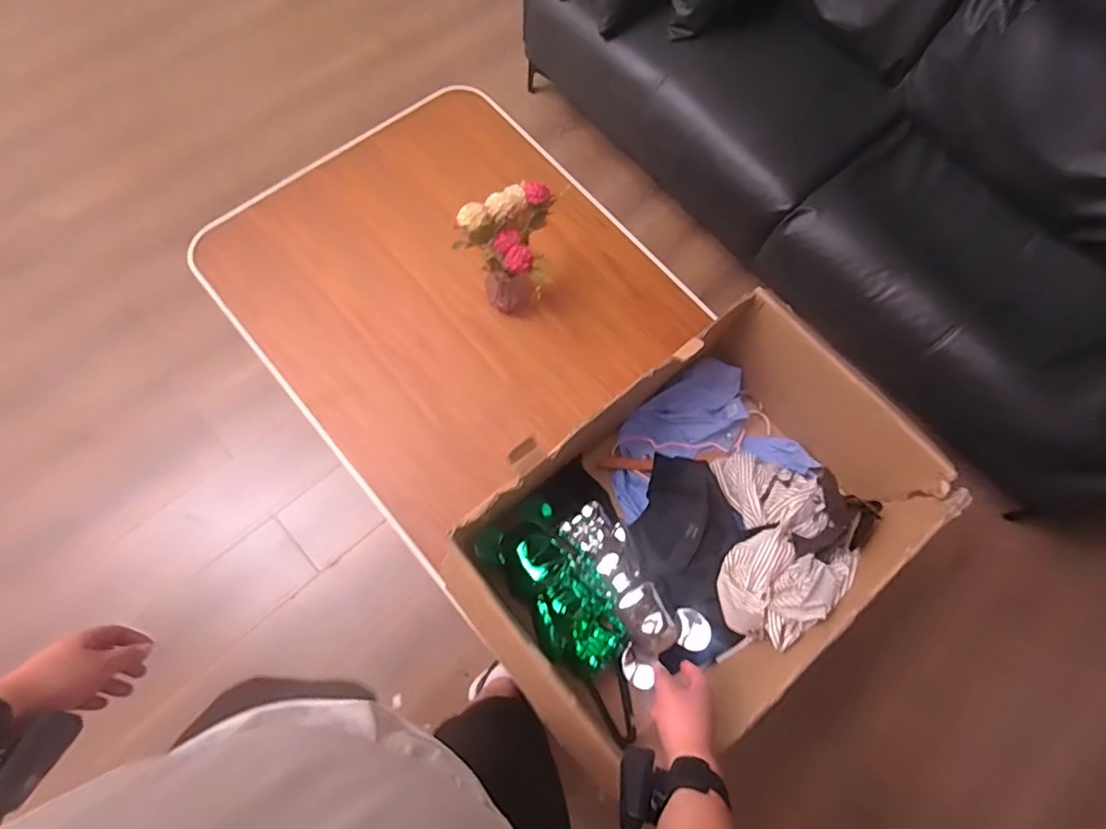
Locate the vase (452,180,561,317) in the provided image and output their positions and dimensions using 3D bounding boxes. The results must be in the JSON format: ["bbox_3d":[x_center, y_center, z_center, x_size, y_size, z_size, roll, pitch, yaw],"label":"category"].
[{"bbox_3d":[-0.082,-0.298,1.007,0.145,0.249,0.150,20,71,2],"label":"vase"}]

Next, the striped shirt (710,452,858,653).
[{"bbox_3d":[0.351,0.192,0.842,0.182,0.171,0.304,11,71,-1],"label":"striped shirt"}]

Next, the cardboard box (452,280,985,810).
[{"bbox_3d":[0.207,0.170,0.852,0.652,0.219,0.426,-37,78,-15],"label":"cardboard box"}]

